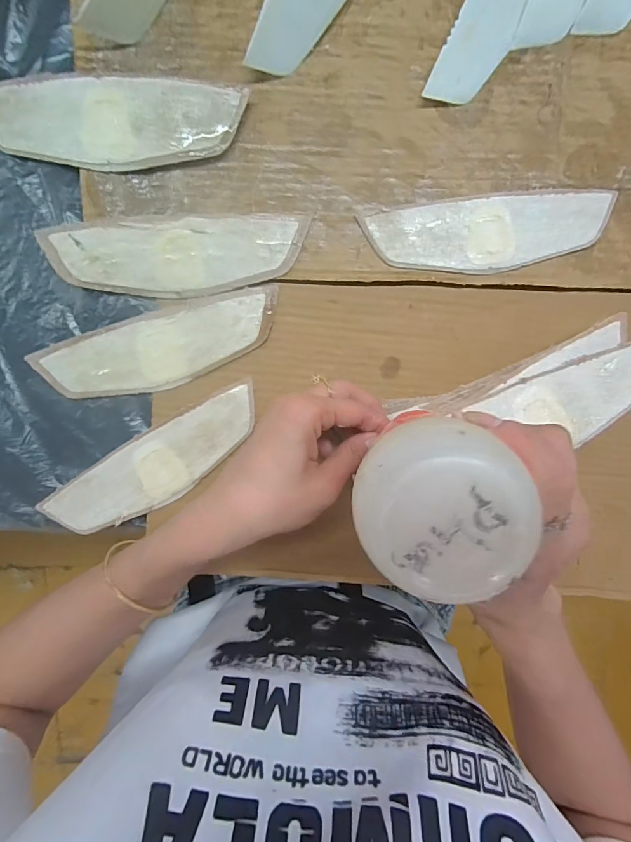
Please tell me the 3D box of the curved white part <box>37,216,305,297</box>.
[{"bbox_3d":[-0.093,-0.112,0.278,0.169,0.006,0.048,-3,98,-3],"label":"curved white part"}]

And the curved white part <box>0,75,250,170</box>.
[{"bbox_3d":[-0.129,-0.190,0.260,0.163,0.013,0.050,-4,99,-3],"label":"curved white part"}]

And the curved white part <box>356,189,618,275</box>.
[{"bbox_3d":[0.121,-0.132,0.288,0.171,0.005,0.051,-5,99,-3],"label":"curved white part"}]

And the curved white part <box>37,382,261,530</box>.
[{"bbox_3d":[-0.115,0.034,0.299,0.170,0.006,0.050,-29,99,1],"label":"curved white part"}]

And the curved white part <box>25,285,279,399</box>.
[{"bbox_3d":[-0.109,-0.050,0.289,0.171,0.009,0.050,-15,99,-1],"label":"curved white part"}]

